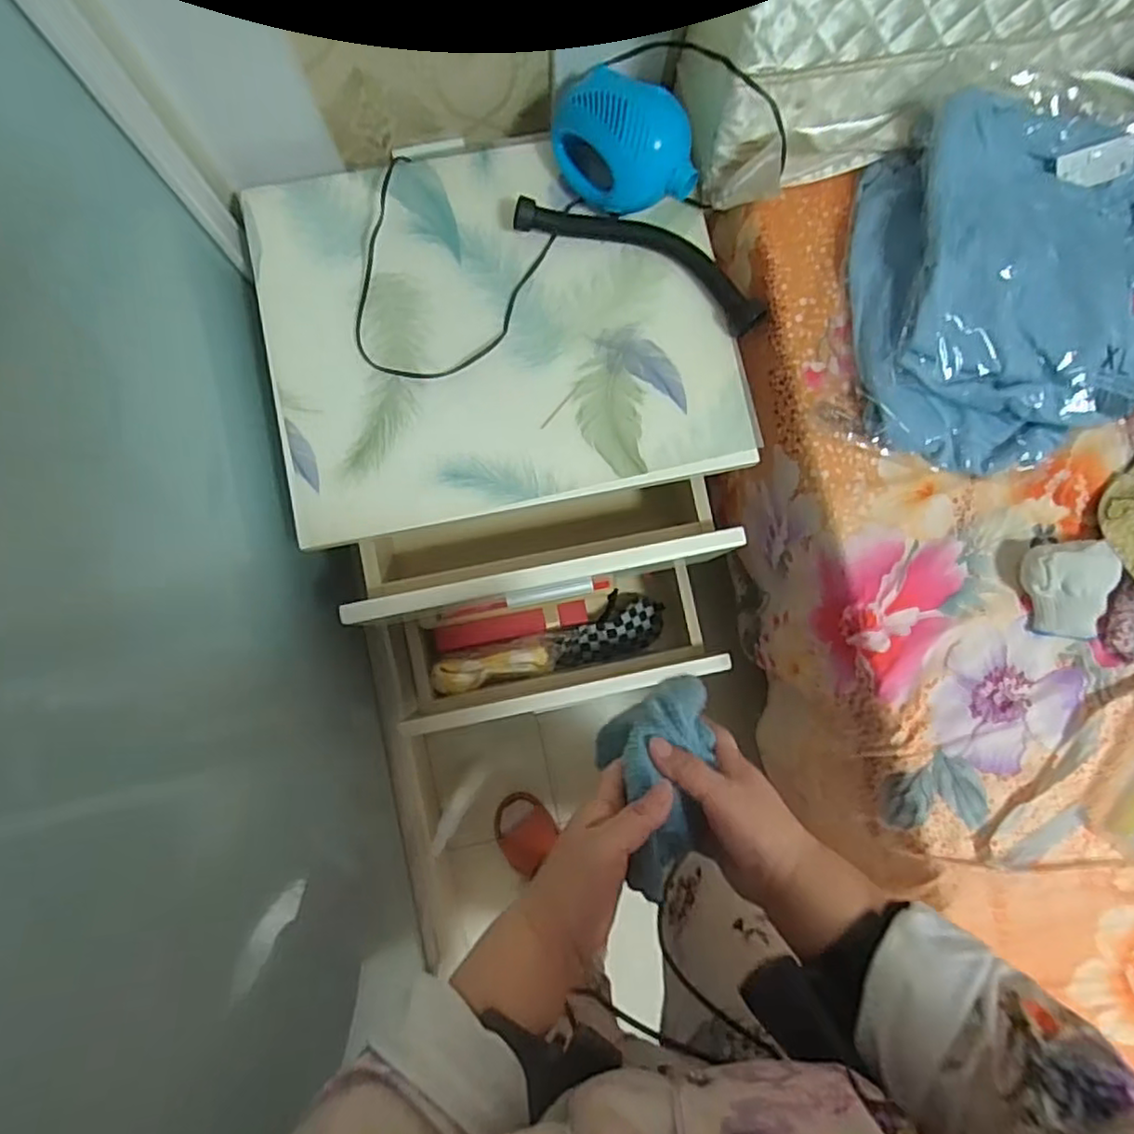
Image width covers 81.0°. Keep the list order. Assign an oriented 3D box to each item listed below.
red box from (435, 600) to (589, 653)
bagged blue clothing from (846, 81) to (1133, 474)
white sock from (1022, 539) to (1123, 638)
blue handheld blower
[{"bbox_3d":[-0.081,0.088,0.981,0.221,0.041,0.038,-12,85,9],"label":"red box"},{"bbox_3d":[0.467,-0.292,0.677,0.339,0.084,0.365,-6,85,-3],"label":"bagged blue clothing"},{"bbox_3d":[0.504,0.023,0.666,0.092,0.043,0.095,2,84,-2],"label":"white sock"},{"bbox_3d":[0.058,-0.438,0.701,0.159,0.103,0.104,18,84,-1],"label":"blue handheld blower"}]

